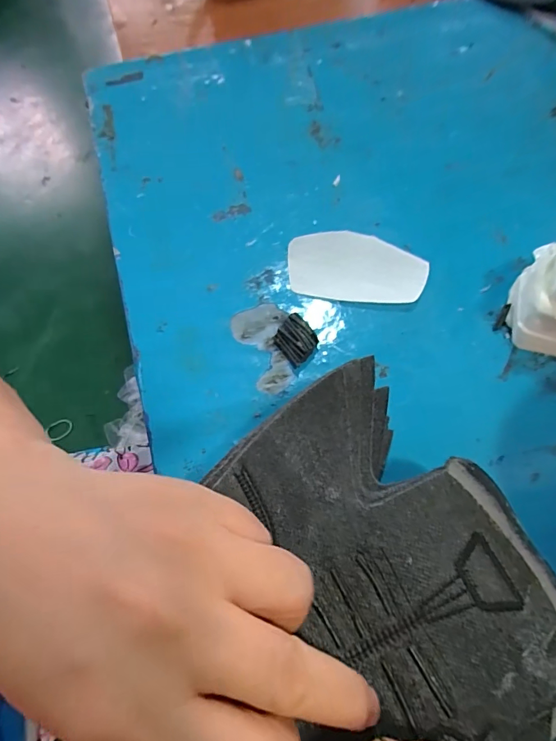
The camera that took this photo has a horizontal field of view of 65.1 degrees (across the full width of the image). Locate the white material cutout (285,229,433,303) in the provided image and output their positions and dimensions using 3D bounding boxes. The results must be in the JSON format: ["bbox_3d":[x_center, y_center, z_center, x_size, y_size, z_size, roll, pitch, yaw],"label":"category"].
[{"bbox_3d":[0.054,-0.071,0.298,0.092,0.004,0.053,6,70,6],"label":"white material cutout"}]

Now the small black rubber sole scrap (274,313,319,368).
[{"bbox_3d":[0.012,-0.018,0.274,0.022,0.010,0.030,-33,69,-12],"label":"small black rubber sole scrap"}]

